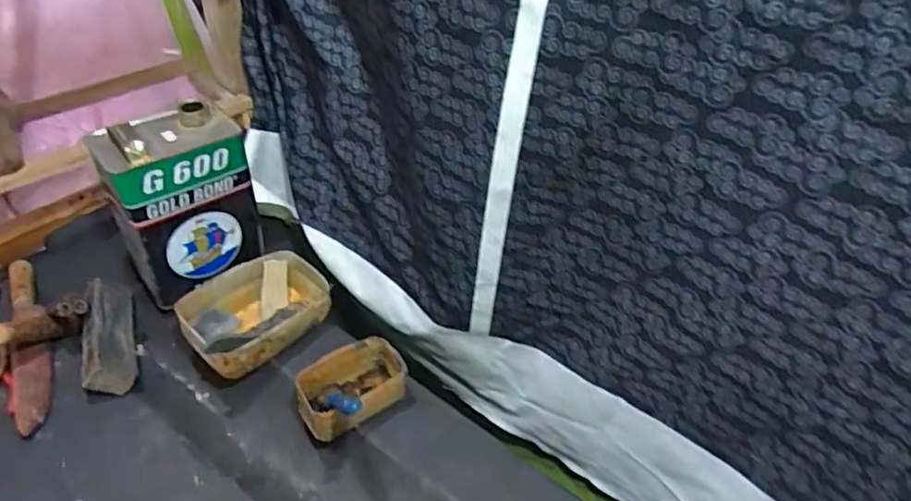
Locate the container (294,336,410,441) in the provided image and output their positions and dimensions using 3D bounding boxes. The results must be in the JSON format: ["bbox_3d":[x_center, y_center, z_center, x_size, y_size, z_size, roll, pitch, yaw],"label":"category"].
[{"bbox_3d":[-0.128,0.175,0.723,0.136,0.070,0.078,-24,49,-32],"label":"container"}]

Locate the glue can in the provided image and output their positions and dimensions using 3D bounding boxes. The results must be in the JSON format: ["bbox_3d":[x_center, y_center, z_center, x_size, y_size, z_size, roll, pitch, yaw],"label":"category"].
[{"bbox_3d":[-0.376,-0.061,0.807,0.130,0.241,0.171,29,44,24],"label":"glue can"}]

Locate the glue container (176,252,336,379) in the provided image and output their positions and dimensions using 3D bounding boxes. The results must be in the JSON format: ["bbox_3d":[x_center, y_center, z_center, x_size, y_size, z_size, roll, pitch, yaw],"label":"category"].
[{"bbox_3d":[-0.264,0.088,0.801,0.201,0.082,0.136,-24,49,-32],"label":"glue container"}]

